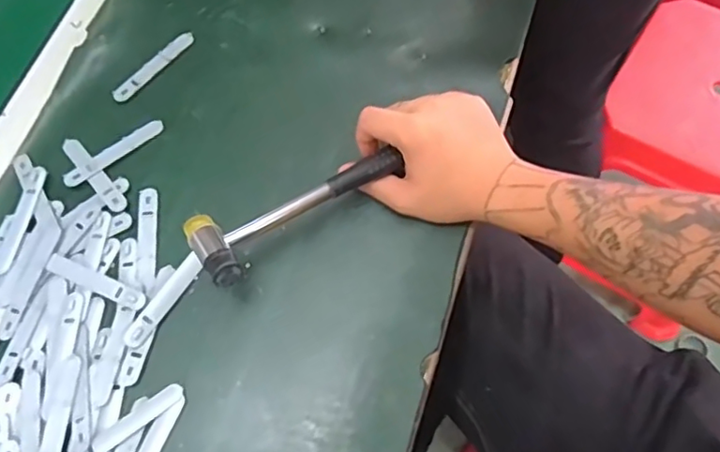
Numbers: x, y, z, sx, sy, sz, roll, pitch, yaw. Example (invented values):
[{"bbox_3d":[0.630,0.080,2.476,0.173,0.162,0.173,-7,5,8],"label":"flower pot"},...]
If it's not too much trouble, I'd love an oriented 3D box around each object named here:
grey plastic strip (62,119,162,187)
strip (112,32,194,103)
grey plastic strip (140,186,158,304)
[{"bbox_3d":[-0.216,-0.065,0.521,0.094,0.004,0.016,-39,74,-18],"label":"grey plastic strip"},{"bbox_3d":[-0.194,-0.151,0.557,0.016,0.005,0.094,36,74,16],"label":"strip"},{"bbox_3d":[-0.175,0.013,0.487,0.014,0.004,0.096,-8,67,0],"label":"grey plastic strip"}]

